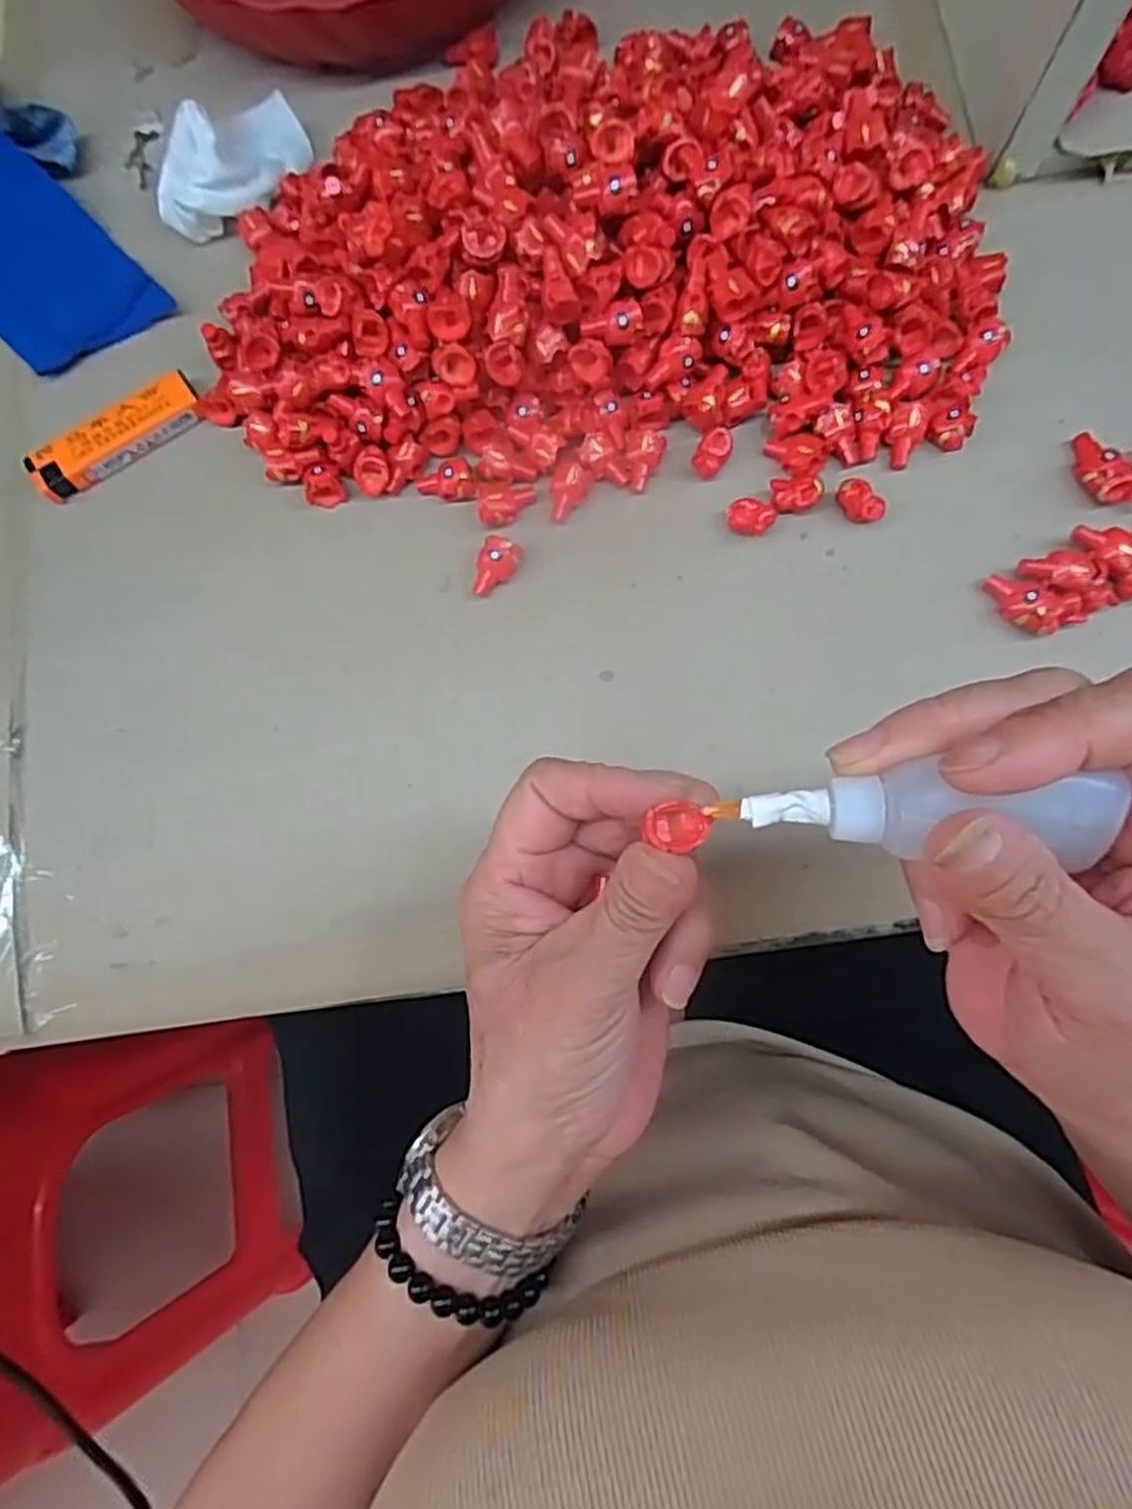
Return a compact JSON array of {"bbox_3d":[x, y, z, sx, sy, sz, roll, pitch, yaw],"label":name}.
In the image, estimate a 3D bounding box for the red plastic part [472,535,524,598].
[{"bbox_3d":[-0.030,-0.080,0.325,0.017,0.011,0.025,19,81,7],"label":"red plastic part"}]

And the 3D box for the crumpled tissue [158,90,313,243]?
[{"bbox_3d":[-0.159,-0.287,0.366,0.042,0.041,0.085,34,73,7],"label":"crumpled tissue"}]

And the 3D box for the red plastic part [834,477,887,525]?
[{"bbox_3d":[0.123,-0.105,0.318,0.021,0.013,0.012,43,85,10],"label":"red plastic part"}]

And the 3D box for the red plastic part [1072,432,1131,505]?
[{"bbox_3d":[0.224,-0.116,0.316,0.017,0.014,0.038,-40,79,-4],"label":"red plastic part"}]

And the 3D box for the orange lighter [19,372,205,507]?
[{"bbox_3d":[-0.203,-0.144,0.345,0.080,0.016,0.020,-35,79,-3],"label":"orange lighter"}]

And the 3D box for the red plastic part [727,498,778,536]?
[{"bbox_3d":[0.078,-0.100,0.321,0.019,0.014,0.013,33,83,9],"label":"red plastic part"}]

